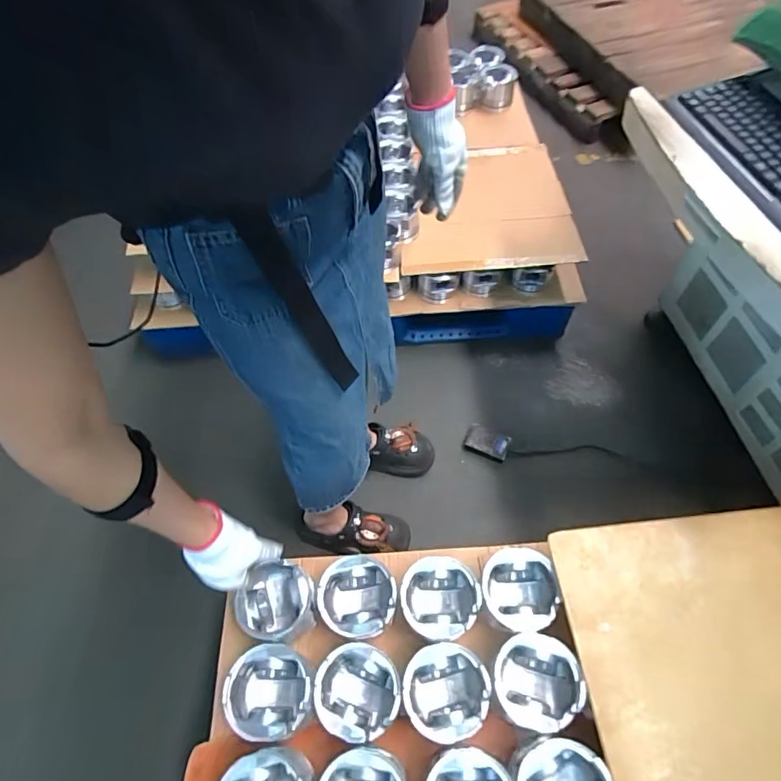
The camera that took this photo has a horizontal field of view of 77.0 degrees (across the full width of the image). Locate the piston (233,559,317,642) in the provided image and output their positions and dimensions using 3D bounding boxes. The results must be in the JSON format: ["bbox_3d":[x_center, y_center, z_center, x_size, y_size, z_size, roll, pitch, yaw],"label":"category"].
[{"bbox_3d":[-0.166,0.322,0.744,0.102,0.083,0.106,-1,58,1],"label":"piston"}]

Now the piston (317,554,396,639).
[{"bbox_3d":[-0.047,0.308,0.728,0.107,0.088,0.106,-1,58,1],"label":"piston"}]

